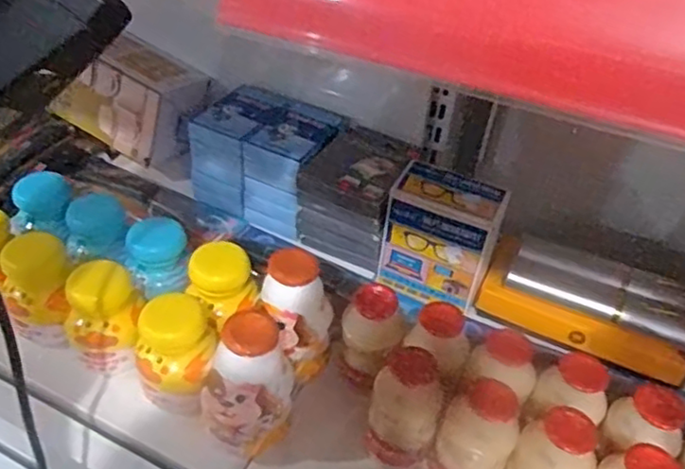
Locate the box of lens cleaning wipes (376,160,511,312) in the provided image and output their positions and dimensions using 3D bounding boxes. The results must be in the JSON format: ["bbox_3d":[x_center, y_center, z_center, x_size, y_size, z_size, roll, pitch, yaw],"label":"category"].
[{"bbox_3d":[0.081,0.003,0.526,0.086,0.099,0.047,21,43,18],"label":"box of lens cleaning wipes"}]

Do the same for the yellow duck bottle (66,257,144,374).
[{"bbox_3d":[-0.171,0.063,0.455,0.054,0.083,0.044,-7,42,-14],"label":"yellow duck bottle"}]

